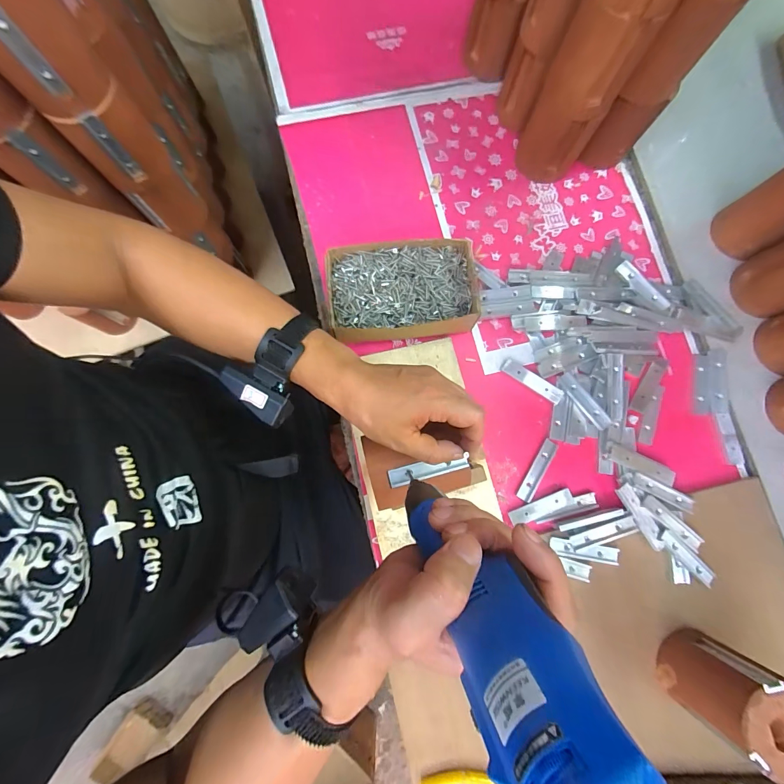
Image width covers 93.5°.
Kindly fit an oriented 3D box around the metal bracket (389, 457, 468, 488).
[{"bbox_3d":[0.036,0.079,0.363,0.078,0.007,0.018,-7,79,-6],"label":"metal bracket"}]

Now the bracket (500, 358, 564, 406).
[{"bbox_3d":[0.176,-0.015,0.462,0.081,0.013,0.019,36,80,5],"label":"bracket"}]

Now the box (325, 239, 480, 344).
[{"bbox_3d":[0.013,-0.118,0.452,0.173,0.052,0.114,-7,81,-2],"label":"box"}]

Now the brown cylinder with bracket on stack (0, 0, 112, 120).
[{"bbox_3d":[-0.320,-0.315,0.321,0.081,0.101,0.072,-38,84,-7],"label":"brown cylinder with bracket on stack"}]

